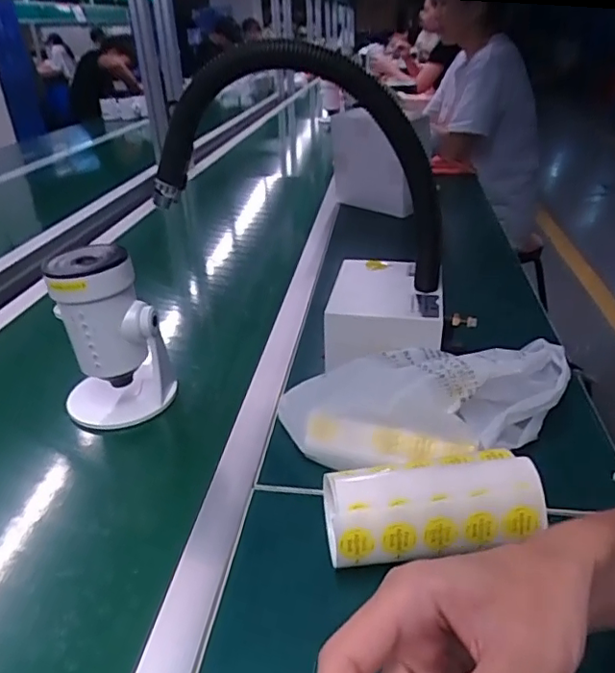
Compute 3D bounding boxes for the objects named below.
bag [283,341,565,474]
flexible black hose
[{"bbox_3d":[0.117,0.058,0.559,0.284,0.083,0.129,1,33,5],"label":"bag"},{"bbox_3d":[-0.013,-0.170,0.587,0.307,0.247,0.066,5,33,12],"label":"flexible black hose"}]

